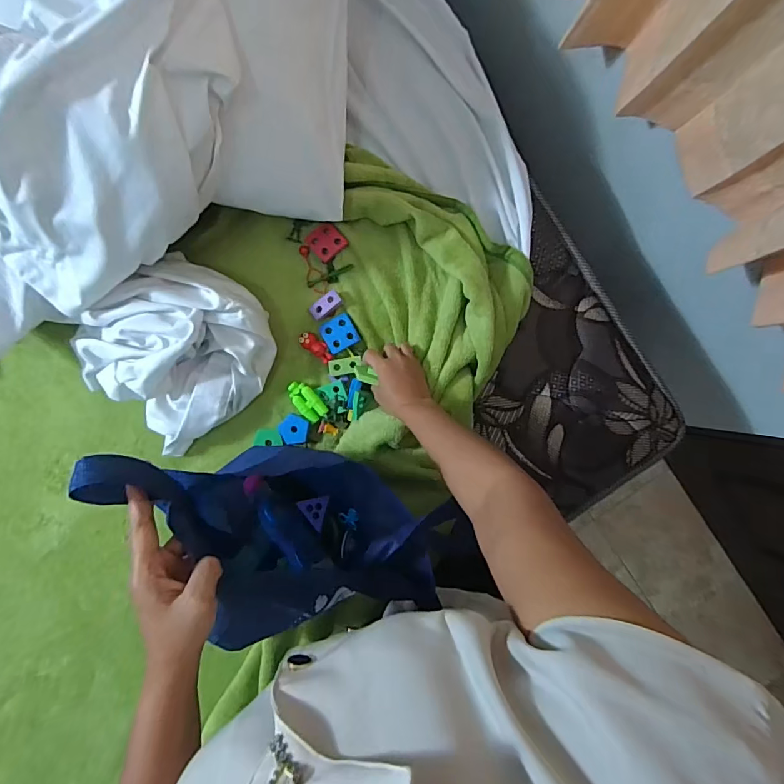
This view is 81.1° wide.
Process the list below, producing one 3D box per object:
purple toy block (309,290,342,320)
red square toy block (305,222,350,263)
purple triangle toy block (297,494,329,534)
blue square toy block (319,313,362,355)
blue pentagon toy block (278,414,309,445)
[{"bbox_3d":[-0.105,-0.137,0.726,0.052,0.012,0.026,-33,91,-1],"label":"purple toy block"},{"bbox_3d":[-0.103,-0.239,0.730,0.051,0.010,0.053,-40,91,-1],"label":"red square toy block"},{"bbox_3d":[-0.110,0.179,0.669,0.045,0.009,0.046,-15,91,-2],"label":"purple triangle toy block"},{"bbox_3d":[-0.082,-0.093,0.727,0.055,0.004,0.051,-28,91,-1],"label":"blue square toy block"},{"bbox_3d":[-0.157,0.060,0.734,0.046,0.013,0.045,3,90,-2],"label":"blue pentagon toy block"}]

